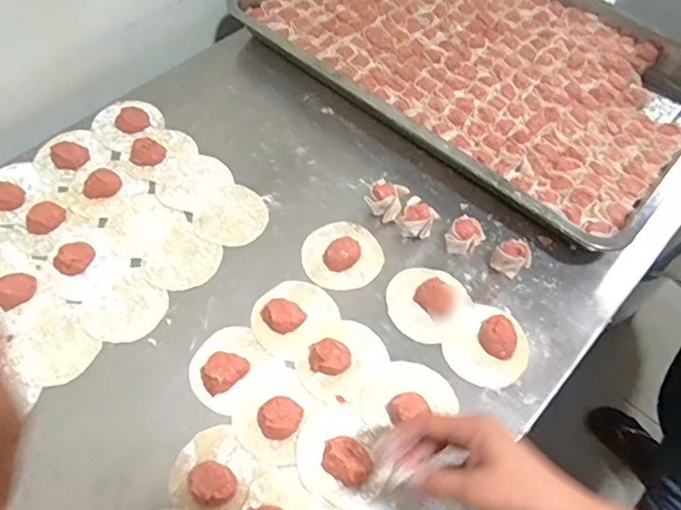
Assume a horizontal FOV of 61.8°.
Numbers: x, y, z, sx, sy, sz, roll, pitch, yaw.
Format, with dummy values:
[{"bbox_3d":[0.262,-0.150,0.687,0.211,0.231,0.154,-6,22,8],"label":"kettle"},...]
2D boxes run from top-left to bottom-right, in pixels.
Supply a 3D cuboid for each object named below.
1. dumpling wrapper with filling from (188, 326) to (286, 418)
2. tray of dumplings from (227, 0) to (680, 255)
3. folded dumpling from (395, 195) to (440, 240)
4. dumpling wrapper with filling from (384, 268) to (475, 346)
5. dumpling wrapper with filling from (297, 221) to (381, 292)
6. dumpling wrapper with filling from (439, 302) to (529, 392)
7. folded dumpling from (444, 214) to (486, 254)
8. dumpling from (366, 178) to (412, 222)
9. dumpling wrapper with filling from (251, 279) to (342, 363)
[{"bbox_3d":[-0.101,0.099,0.518,0.071,0.017,0.074,39,63,21],"label":"dumpling wrapper with filling"},{"bbox_3d":[0.176,-0.278,0.757,0.600,0.045,0.398,39,63,20],"label":"tray of dumplings"},{"bbox_3d":[0.082,-0.039,0.610,0.037,0.035,0.035,37,62,19],"label":"folded dumpling"},{"bbox_3d":[0.085,0.043,0.566,0.075,0.015,0.080,1,57,-2],"label":"dumpling wrapper with filling"},{"bbox_3d":[0.001,-0.004,0.591,0.082,0.020,0.080,1,57,-2],"label":"dumpling wrapper with filling"},{"bbox_3d":[0.147,0.088,0.553,0.073,0.022,0.084,37,62,19],"label":"dumpling wrapper with filling"},{"bbox_3d":[0.130,-0.018,0.598,0.031,0.034,0.035,40,63,21],"label":"folded dumpling"},{"bbox_3d":[0.051,-0.061,0.622,0.036,0.033,0.036,26,59,14],"label":"dumpling"},{"bbox_3d":[-0.047,0.055,0.549,0.070,0.020,0.080,38,63,20],"label":"dumpling wrapper with filling"}]

